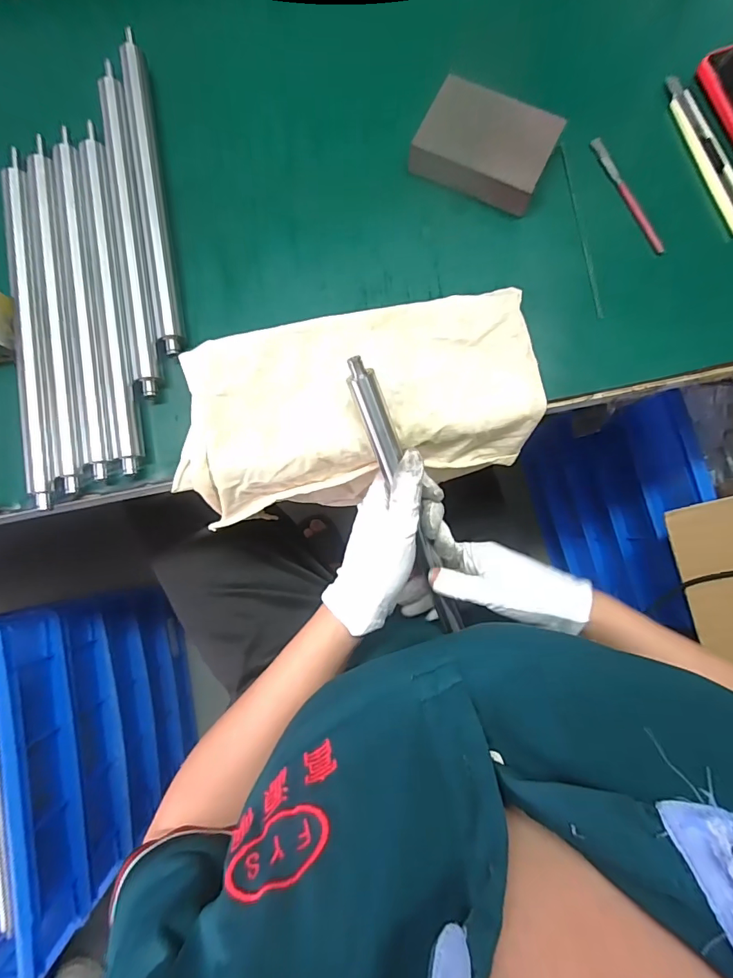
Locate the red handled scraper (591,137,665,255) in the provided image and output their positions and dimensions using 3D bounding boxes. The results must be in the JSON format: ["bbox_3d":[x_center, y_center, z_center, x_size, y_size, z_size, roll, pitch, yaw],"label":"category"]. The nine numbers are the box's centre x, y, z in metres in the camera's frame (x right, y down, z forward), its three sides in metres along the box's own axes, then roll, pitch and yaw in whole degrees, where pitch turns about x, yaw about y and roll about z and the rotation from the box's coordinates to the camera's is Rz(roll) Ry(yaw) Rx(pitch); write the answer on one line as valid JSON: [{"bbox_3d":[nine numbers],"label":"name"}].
[{"bbox_3d":[0.202,-0.227,0.345,0.010,0.007,0.102,-26,85,-4],"label":"red handled scraper"}]

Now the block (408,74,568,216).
[{"bbox_3d":[0.089,-0.257,0.336,0.095,0.028,0.065,22,83,2],"label":"block"}]

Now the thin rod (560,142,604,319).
[{"bbox_3d":[0.166,-0.201,0.343,0.004,0.004,0.147,-8,84,-3],"label":"thin rod"}]

